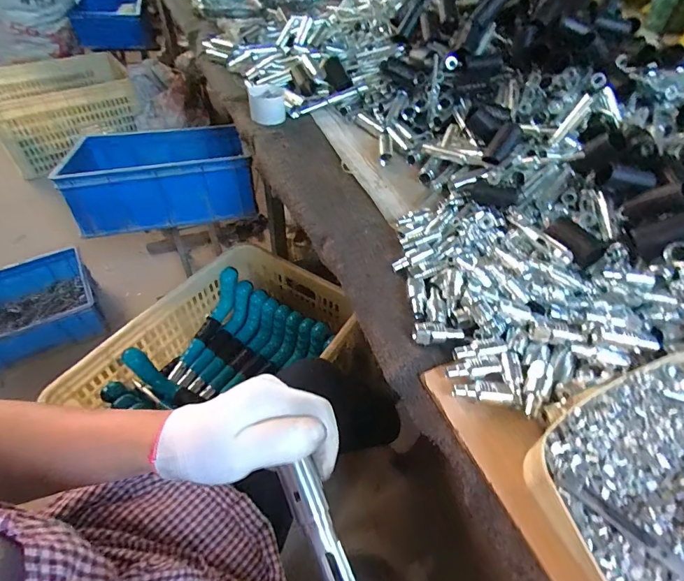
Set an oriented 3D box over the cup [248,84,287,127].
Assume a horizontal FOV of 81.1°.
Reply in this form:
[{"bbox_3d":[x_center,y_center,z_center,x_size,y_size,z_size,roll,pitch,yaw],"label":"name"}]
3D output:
[{"bbox_3d":[-0.138,-0.344,0.736,0.064,0.051,0.062,2,48,-2],"label":"cup"}]

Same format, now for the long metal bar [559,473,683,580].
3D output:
[{"bbox_3d":[0.207,0.168,0.250,0.142,0.009,0.013,36,56,26],"label":"long metal bar"}]

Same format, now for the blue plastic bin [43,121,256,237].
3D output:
[{"bbox_3d":[-0.421,-0.284,0.958,0.395,0.153,0.275,-7,49,-9],"label":"blue plastic bin"}]

